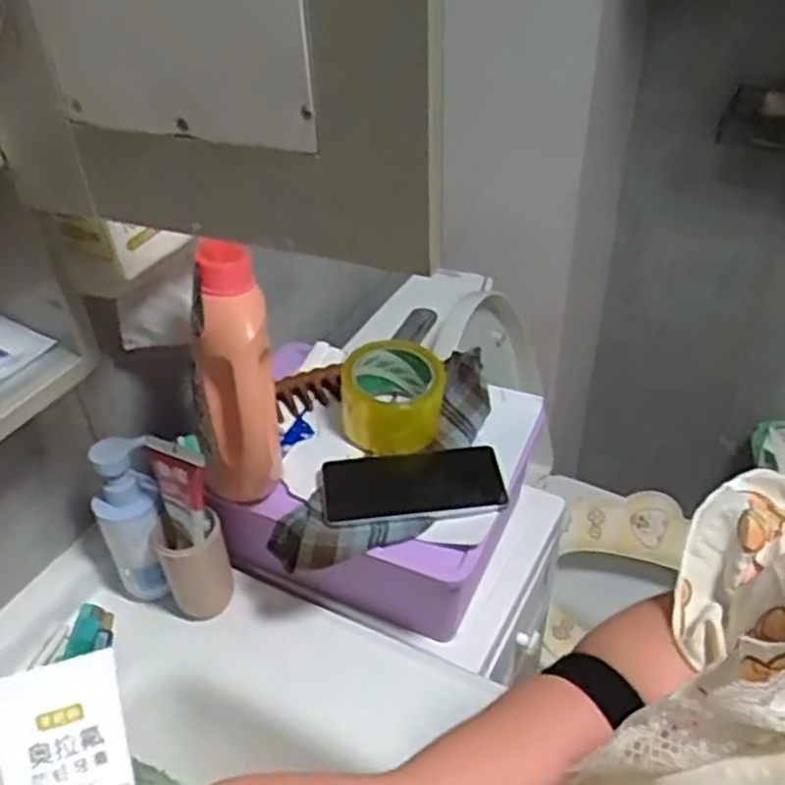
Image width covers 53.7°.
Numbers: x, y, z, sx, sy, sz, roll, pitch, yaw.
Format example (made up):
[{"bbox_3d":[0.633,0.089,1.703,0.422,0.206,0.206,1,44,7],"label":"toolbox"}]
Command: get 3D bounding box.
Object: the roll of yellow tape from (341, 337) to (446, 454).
[{"bbox_3d":[0.000,0.000,0.756,0.090,0.059,0.092,-1,40,1],"label":"roll of yellow tape"}]

